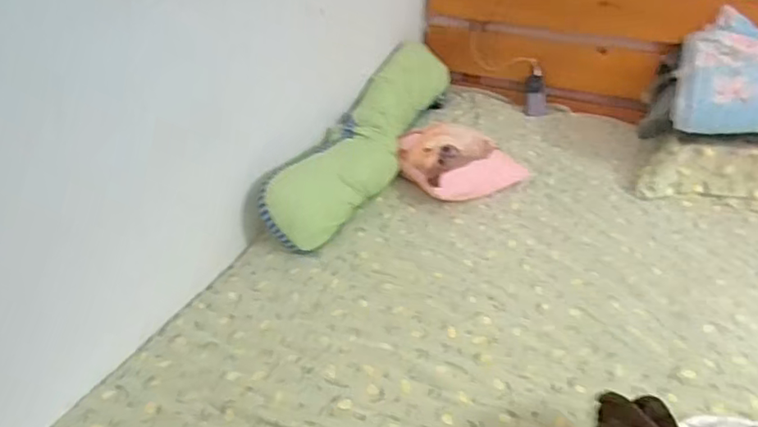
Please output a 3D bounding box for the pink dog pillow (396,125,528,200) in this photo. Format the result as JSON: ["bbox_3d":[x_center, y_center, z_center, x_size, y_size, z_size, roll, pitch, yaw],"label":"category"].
[{"bbox_3d":[0.194,-0.136,1.457,0.259,0.116,0.215,-14,37,-16],"label":"pink dog pillow"}]

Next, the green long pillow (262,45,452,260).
[{"bbox_3d":[-0.025,-0.198,1.480,0.173,0.207,0.754,15,39,21],"label":"green long pillow"}]

